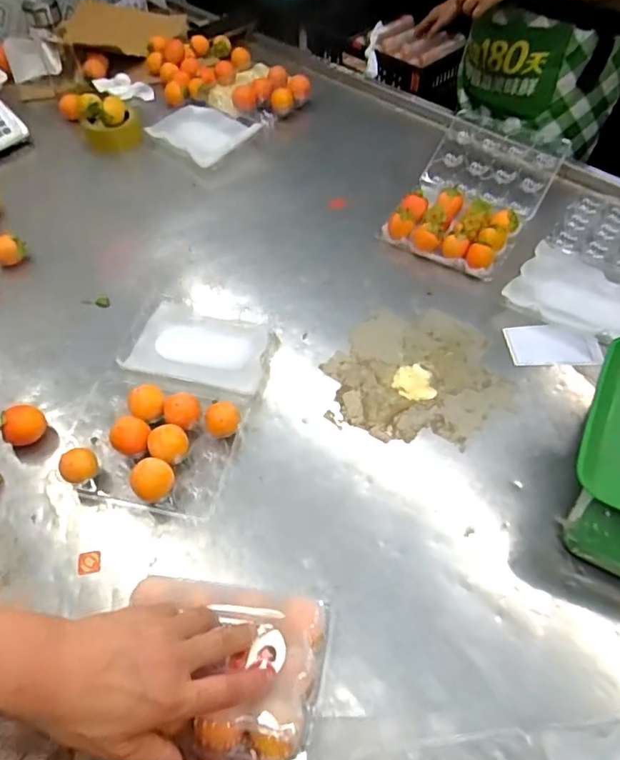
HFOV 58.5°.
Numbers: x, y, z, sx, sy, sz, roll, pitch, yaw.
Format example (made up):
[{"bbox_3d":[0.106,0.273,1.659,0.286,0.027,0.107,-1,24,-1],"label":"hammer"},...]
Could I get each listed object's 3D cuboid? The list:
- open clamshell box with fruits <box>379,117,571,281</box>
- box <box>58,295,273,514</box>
[{"bbox_3d":[0.258,-0.292,0.877,0.192,0.055,0.292,24,58,17],"label":"open clamshell box with fruits"},{"bbox_3d":[-0.169,0.012,0.679,0.202,0.046,0.296,12,55,10],"label":"box"}]

